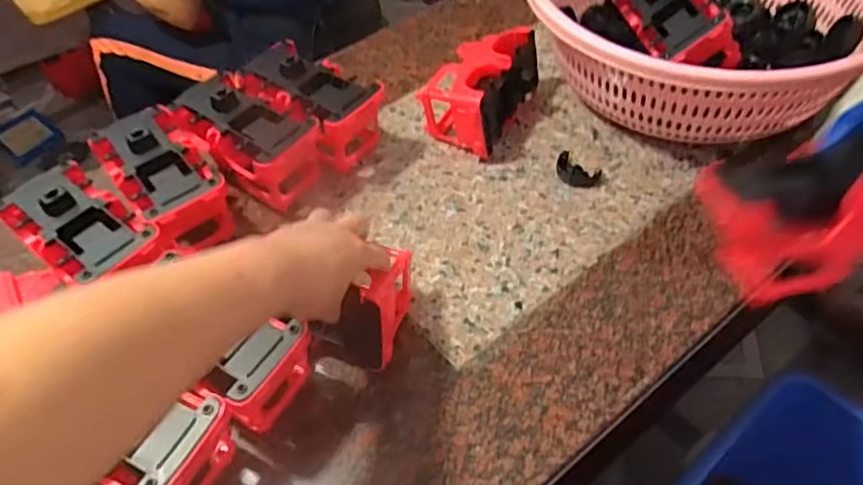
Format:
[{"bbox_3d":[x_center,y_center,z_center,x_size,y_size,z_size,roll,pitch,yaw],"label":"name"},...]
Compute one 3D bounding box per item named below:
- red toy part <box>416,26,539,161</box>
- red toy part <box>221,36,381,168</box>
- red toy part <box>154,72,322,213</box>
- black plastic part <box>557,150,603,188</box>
[{"bbox_3d":[0.058,-0.177,0.720,0.093,0.082,0.159,25,56,23],"label":"red toy part"},{"bbox_3d":[-0.130,-0.143,0.697,0.155,0.089,0.099,27,57,24],"label":"red toy part"},{"bbox_3d":[-0.190,-0.102,0.658,0.152,0.094,0.082,26,56,24],"label":"red toy part"},{"bbox_3d":[0.154,-0.075,0.674,0.049,0.009,0.033,29,58,25],"label":"black plastic part"}]

